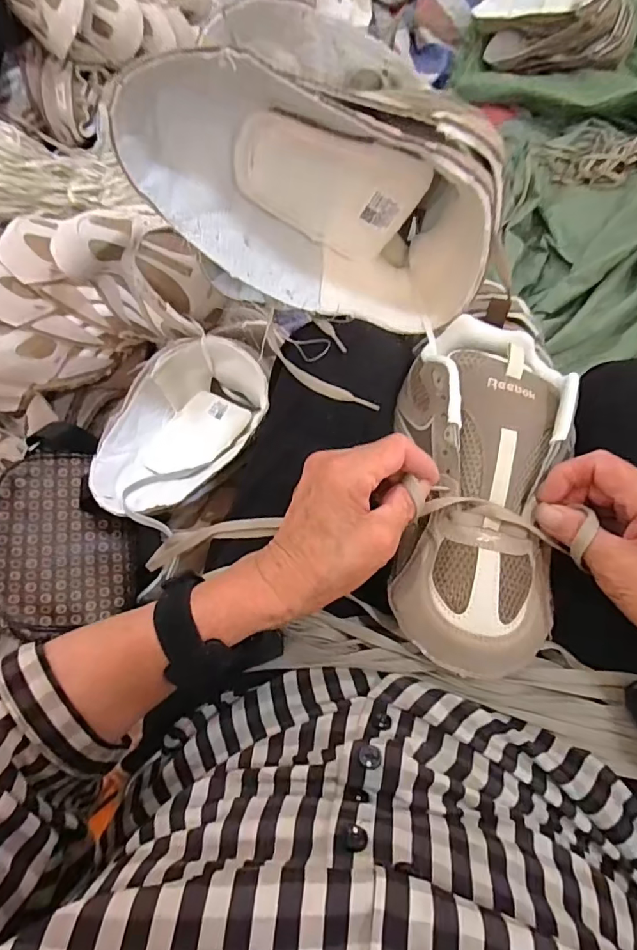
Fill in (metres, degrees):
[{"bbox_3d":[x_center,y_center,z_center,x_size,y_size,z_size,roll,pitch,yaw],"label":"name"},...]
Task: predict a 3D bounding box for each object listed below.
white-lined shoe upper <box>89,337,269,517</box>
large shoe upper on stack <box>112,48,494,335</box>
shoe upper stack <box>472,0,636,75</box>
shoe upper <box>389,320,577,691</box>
[{"bbox_3d":[-0.160,-0.052,0.582,0.149,0.082,0.240,22,74,8],"label":"white-lined shoe upper"},{"bbox_3d":[0.004,-0.190,0.324,0.248,0.137,0.092,15,71,-26],"label":"large shoe upper on stack"},{"bbox_3d":[0.476,-0.910,0.970,0.315,0.121,0.160,-5,72,0],"label":"shoe upper stack"},{"bbox_3d":[0.107,0.003,0.330,0.102,0.055,0.239,7,75,3],"label":"shoe upper"}]

